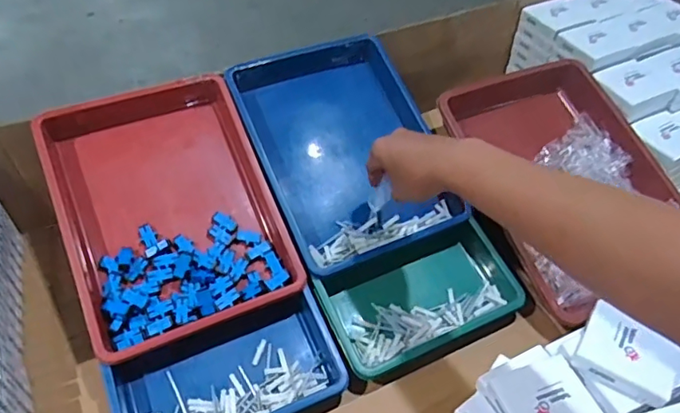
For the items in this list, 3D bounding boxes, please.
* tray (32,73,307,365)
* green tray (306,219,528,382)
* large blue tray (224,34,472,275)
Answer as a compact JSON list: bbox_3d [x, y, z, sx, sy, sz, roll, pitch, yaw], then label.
[{"bbox_3d":[-0.210,-0.003,0.645,0.238,0.056,0.320,-19,74,-19],"label":"tray"},{"bbox_3d":[0.094,0.106,0.653,0.236,0.051,0.149,-21,49,-21],"label":"green tray"},{"bbox_3d":[0.004,-0.086,0.714,0.232,0.069,0.319,-22,71,-15],"label":"large blue tray"}]

